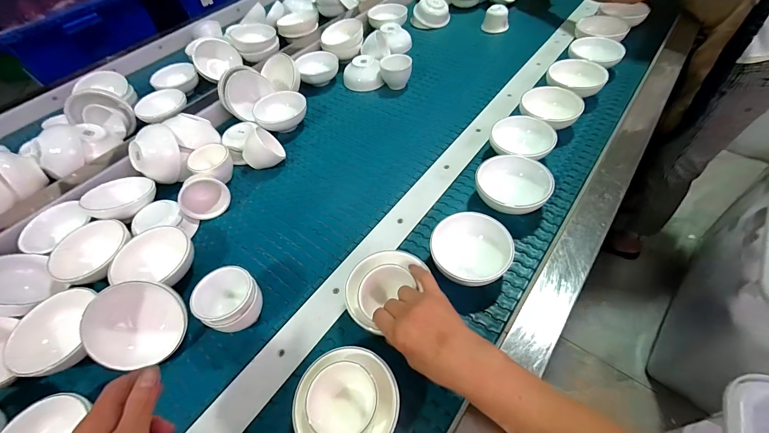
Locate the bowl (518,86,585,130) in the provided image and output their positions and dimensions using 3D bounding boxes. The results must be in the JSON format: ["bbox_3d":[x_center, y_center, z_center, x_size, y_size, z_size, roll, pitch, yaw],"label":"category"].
[{"bbox_3d":[0.337,-0.219,0.671,0.114,0.052,0.114,24,57,21],"label":"bowl"}]

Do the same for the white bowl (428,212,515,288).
[{"bbox_3d":[0.123,0.048,0.476,0.110,0.062,0.089,13,54,13],"label":"white bowl"}]

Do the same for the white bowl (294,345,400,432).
[{"bbox_3d":[-0.041,0.213,0.377,0.109,0.046,0.114,-2,52,2],"label":"white bowl"}]

